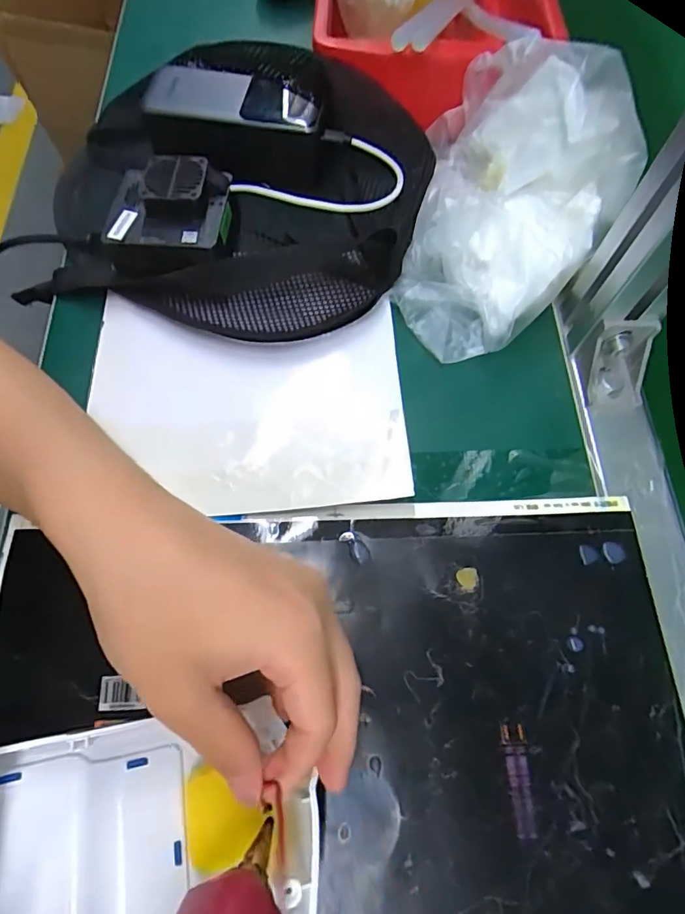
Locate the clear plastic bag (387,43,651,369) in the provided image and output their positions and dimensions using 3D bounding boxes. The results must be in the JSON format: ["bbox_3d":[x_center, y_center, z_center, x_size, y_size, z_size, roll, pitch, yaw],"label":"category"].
[{"bbox_3d":[0.112,-0.159,0.320,0.132,0.090,0.181,14,69,5],"label":"clear plastic bag"}]

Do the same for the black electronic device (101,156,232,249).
[{"bbox_3d":[-0.117,-0.168,0.333,0.074,0.023,0.064,7,67,1],"label":"black electronic device"}]

